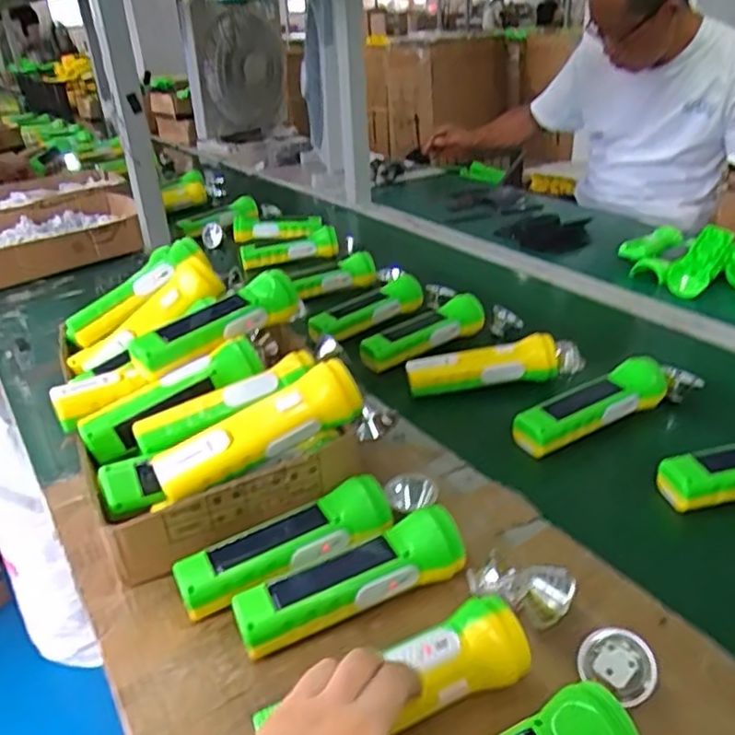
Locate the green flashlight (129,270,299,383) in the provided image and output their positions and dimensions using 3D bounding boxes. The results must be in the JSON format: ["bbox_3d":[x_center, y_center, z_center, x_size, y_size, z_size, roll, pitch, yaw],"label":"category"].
[{"bbox_3d":[-0.139,-0.039,0.642,0.175,0.056,0.053,-23,33,-31],"label":"green flashlight"}]

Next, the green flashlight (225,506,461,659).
[{"bbox_3d":[-0.010,0.152,0.479,0.167,0.044,0.048,-15,30,-18],"label":"green flashlight"}]

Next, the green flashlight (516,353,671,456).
[{"bbox_3d":[0.227,0.035,0.671,0.179,0.037,0.052,-17,30,-21],"label":"green flashlight"}]

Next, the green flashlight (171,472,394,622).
[{"bbox_3d":[-0.060,0.137,0.511,0.166,0.044,0.054,-20,31,-26],"label":"green flashlight"}]

